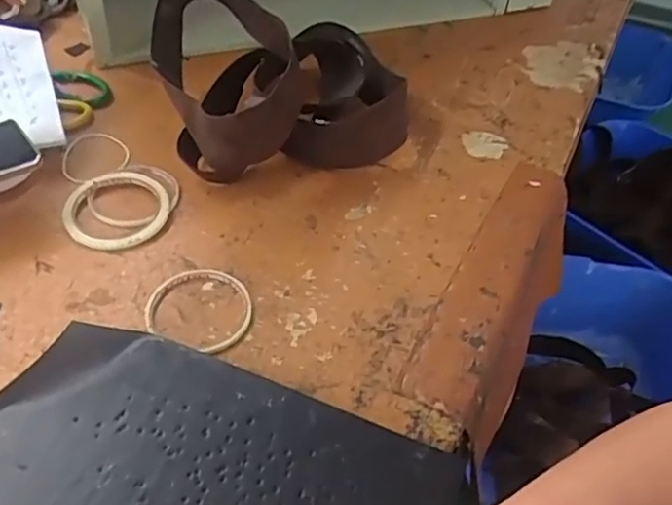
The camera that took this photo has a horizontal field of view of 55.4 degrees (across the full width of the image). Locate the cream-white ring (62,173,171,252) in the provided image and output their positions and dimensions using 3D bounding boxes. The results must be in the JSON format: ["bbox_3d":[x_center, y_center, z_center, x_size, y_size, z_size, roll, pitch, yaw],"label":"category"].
[{"bbox_3d":[-0.203,-0.041,0.597,0.093,0.012,0.093,2,45,-2],"label":"cream-white ring"}]

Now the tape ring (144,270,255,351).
[{"bbox_3d":[-0.111,0.047,0.525,0.086,0.006,0.085,3,47,-3],"label":"tape ring"}]

